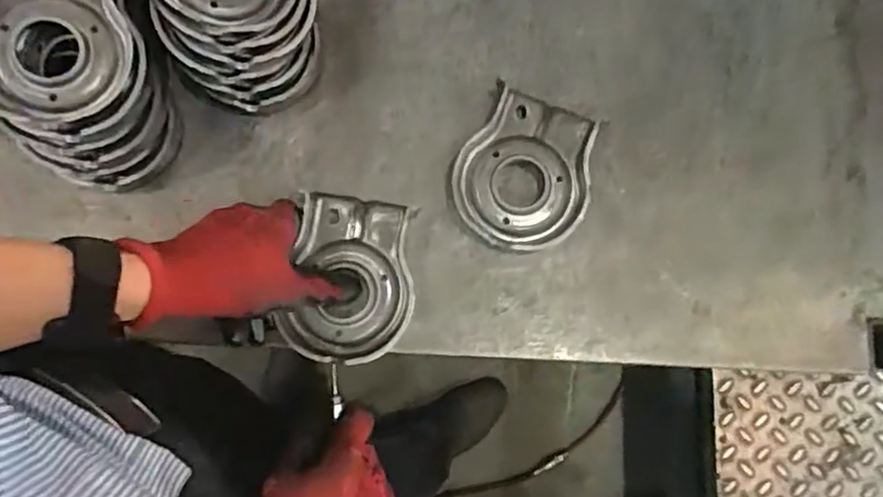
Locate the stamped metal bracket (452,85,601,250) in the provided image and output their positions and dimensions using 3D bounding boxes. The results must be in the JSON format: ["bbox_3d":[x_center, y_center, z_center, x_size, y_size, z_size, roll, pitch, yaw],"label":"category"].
[{"bbox_3d":[0.065,-0.061,0.503,0.104,0.032,0.126,16,78,3],"label":"stamped metal bracket"}]

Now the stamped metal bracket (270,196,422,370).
[{"bbox_3d":[-0.067,0.022,0.468,0.093,0.029,0.123,11,78,2],"label":"stamped metal bracket"}]

